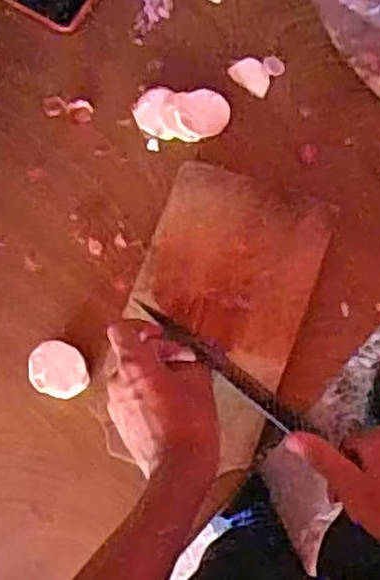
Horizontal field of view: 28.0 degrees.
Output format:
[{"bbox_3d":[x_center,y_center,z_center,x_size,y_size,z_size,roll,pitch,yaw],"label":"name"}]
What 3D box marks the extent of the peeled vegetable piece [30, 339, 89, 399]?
[{"bbox_3d":[-0.105,0.065,0.614,0.048,0.025,0.041,37,83,11],"label":"peeled vegetable piece"}]

